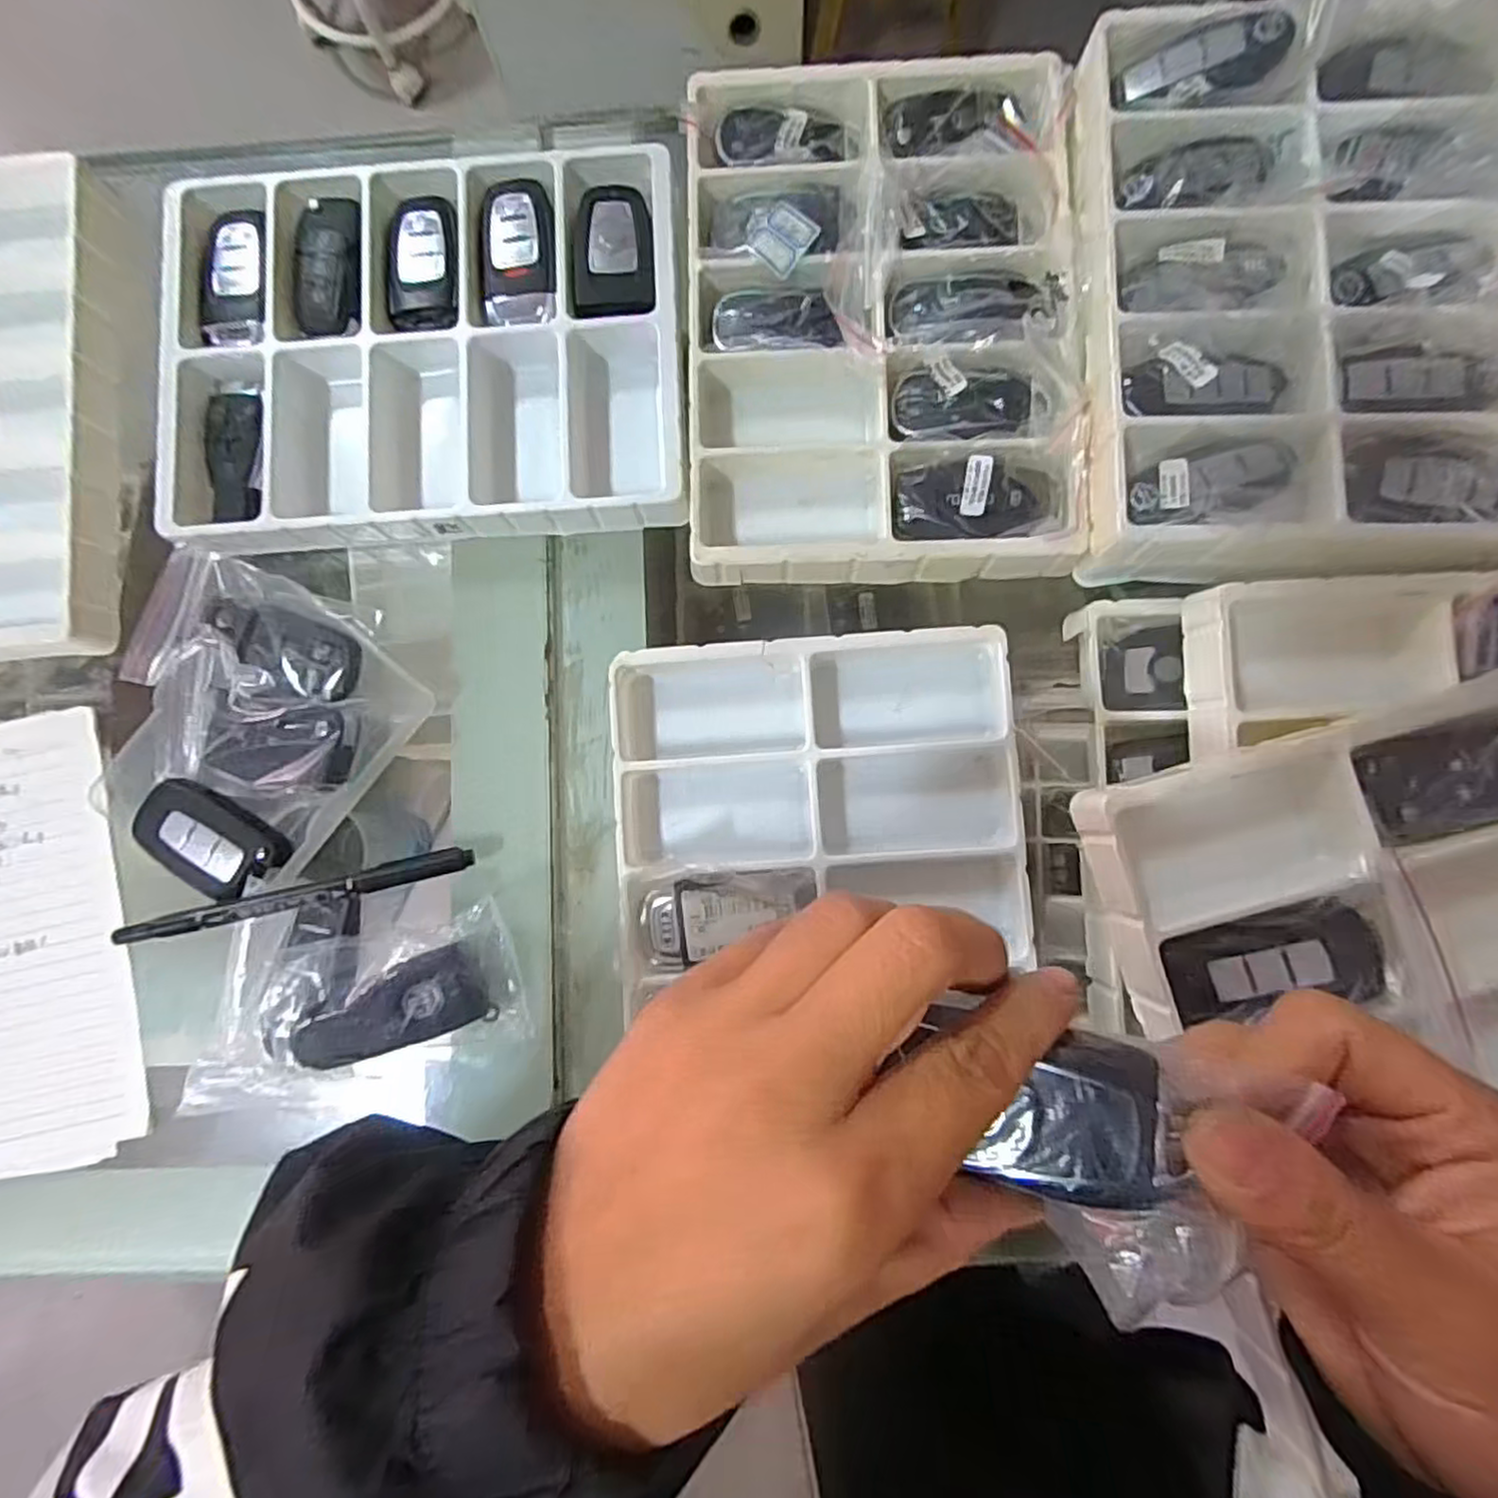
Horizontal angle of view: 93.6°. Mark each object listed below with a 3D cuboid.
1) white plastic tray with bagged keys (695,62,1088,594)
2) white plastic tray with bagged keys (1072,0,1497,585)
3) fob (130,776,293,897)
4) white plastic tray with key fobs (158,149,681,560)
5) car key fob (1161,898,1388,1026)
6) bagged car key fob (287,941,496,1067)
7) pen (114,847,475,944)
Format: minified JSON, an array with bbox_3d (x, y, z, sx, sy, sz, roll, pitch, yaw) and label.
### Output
[{"bbox_3d":[0.061,-0.201,0.326,0.172,0.032,0.242,-1,85,2],"label":"white plastic tray with bagged keys"},{"bbox_3d":[0.235,-0.194,0.298,0.176,0.038,0.244,0,85,2],"label":"white plastic tray with bagged keys"},{"bbox_3d":[-0.243,0.041,0.315,0.068,0.012,0.037,27,86,4],"label":"fob"},{"bbox_3d":[-0.151,-0.186,0.333,0.236,0.029,0.178,-3,85,2],"label":"white plastic tray with key fobs"},{"bbox_3d":[0.177,0.072,0.239,0.067,0.011,0.031,-12,84,1],"label":"car key fob"},{"bbox_3d":[-0.150,0.112,0.296,0.074,0.017,0.035,-21,87,-14],"label":"bagged car key fob"},{"bbox_3d":[-0.190,0.062,0.301,0.135,0.007,0.010,-12,87,-14],"label":"pen"}]

